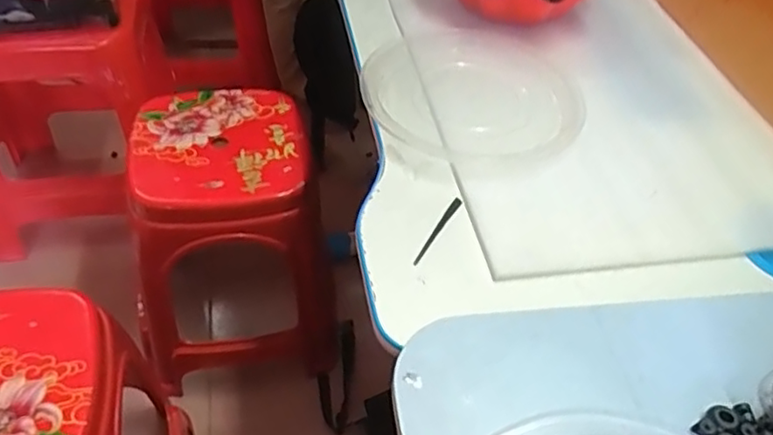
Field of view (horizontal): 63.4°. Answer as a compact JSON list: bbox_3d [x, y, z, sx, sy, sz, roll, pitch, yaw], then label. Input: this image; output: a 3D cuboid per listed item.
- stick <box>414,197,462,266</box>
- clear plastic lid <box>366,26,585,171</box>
[{"bbox_3d":[0.045,0.011,0.558,0.008,0.004,0.087,27,50,18],"label":"stick"},{"bbox_3d":[0.089,-0.130,0.672,0.226,0.030,0.219,-1,48,-7],"label":"clear plastic lid"}]

